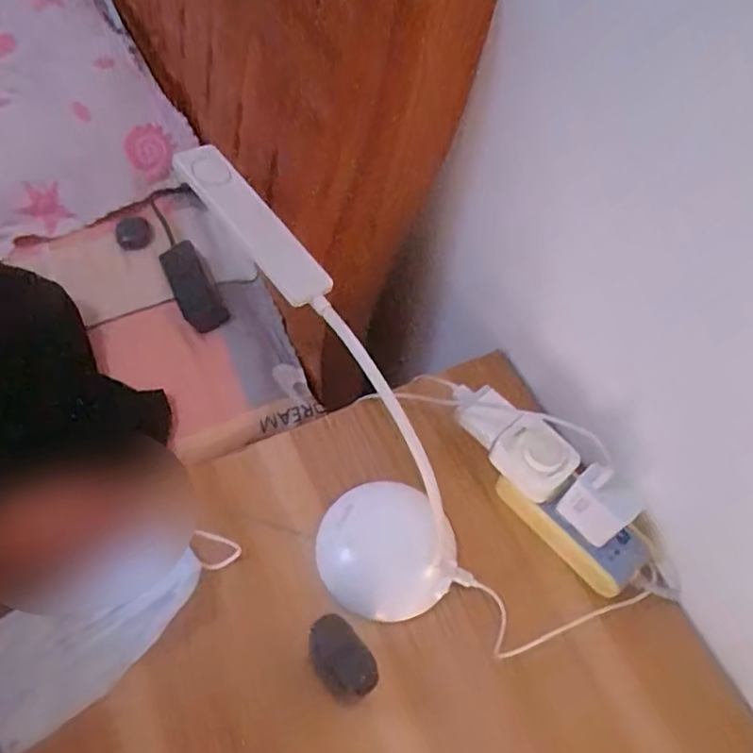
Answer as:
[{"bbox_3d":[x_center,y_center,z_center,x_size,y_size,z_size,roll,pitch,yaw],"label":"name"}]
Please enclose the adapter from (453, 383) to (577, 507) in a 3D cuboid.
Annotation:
[{"bbox_3d":[0.122,0.055,0.556,0.049,0.032,0.107,-38,68,-18],"label":"adapter"}]

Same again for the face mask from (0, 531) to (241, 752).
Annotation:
[{"bbox_3d":[-0.203,0.186,0.491,0.199,0.009,0.087,-32,73,-19],"label":"face mask"}]

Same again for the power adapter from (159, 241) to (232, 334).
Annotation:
[{"bbox_3d":[-0.265,-0.127,0.928,0.059,0.026,0.129,-27,102,-14],"label":"power adapter"}]

